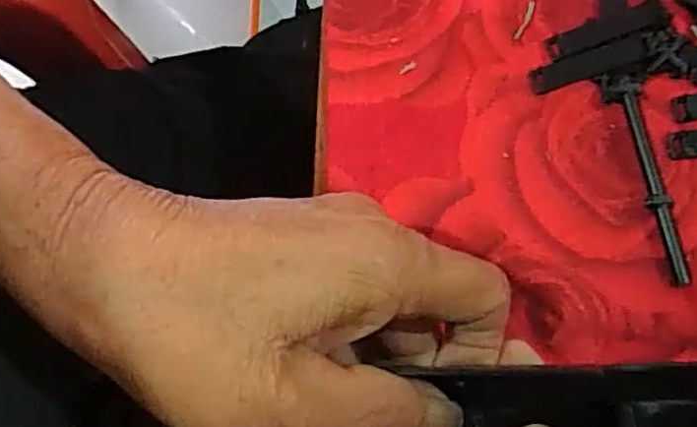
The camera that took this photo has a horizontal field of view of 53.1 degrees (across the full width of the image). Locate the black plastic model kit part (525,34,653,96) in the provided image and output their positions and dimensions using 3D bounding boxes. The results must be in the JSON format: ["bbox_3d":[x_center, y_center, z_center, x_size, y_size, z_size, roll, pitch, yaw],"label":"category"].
[{"bbox_3d":[0.093,-0.057,0.269,0.046,0.004,0.013,-17,75,8],"label":"black plastic model kit part"}]

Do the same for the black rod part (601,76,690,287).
[{"bbox_3d":[0.110,-0.014,0.255,0.010,0.007,0.081,-13,76,1],"label":"black rod part"}]

